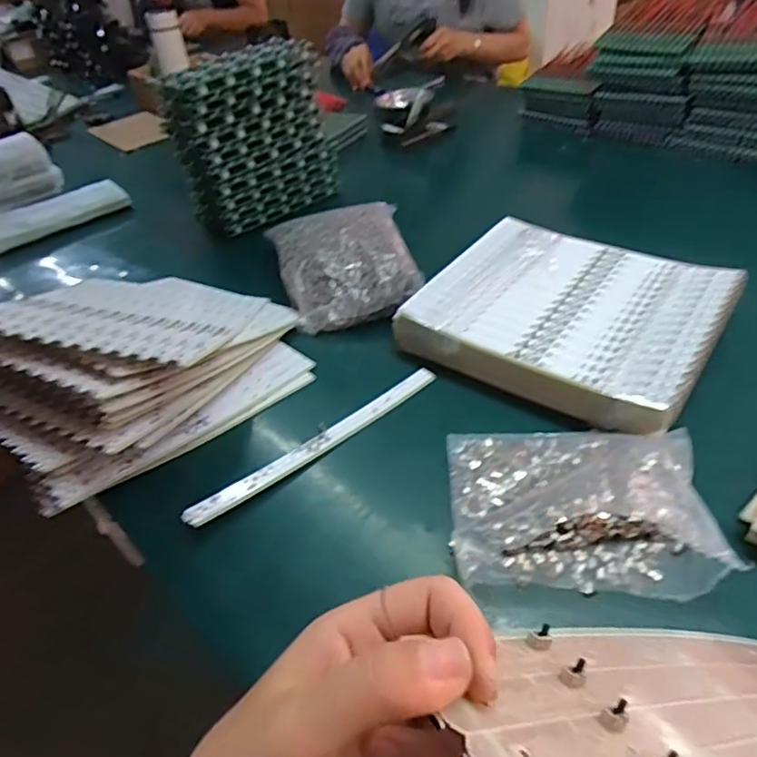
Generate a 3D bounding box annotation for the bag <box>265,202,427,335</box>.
[{"bbox_3d":[-0.044,-0.160,0.740,0.171,0.067,0.227,-13,42,-6],"label":"bag"}]

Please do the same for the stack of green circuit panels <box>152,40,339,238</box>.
[{"bbox_3d":[-0.193,-0.380,0.905,0.242,0.243,0.096,-34,48,-26],"label":"stack of green circuit panels"}]

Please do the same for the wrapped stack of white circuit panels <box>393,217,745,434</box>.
[{"bbox_3d":[0.206,-0.069,0.615,0.290,0.053,0.268,24,51,30],"label":"wrapped stack of white circuit panels"}]

